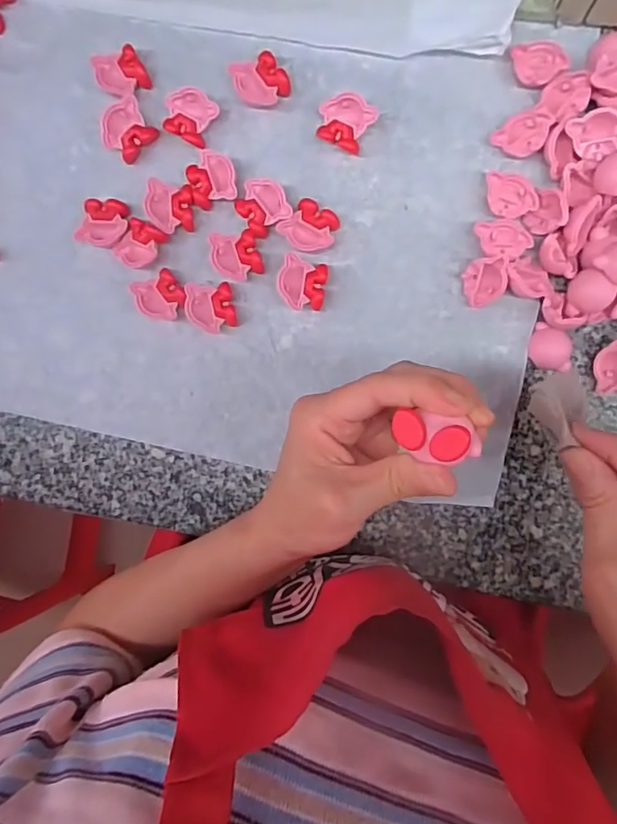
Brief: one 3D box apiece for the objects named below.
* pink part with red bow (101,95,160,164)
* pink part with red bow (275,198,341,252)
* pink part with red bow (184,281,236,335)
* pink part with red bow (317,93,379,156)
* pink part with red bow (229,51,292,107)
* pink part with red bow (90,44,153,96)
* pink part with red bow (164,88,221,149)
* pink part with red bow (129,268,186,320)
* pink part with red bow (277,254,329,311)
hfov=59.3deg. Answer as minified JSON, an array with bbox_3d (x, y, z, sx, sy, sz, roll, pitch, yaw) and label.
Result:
[{"bbox_3d":[-0.128,-0.198,0.385,0.035,0.017,0.031,-38,90,7],"label":"pink part with red bow"},{"bbox_3d":[0.002,-0.127,0.377,0.035,0.015,0.034,39,97,2],"label":"pink part with red bow"},{"bbox_3d":[-0.069,-0.073,0.385,0.033,0.015,0.034,-3,94,6],"label":"pink part with red bow"},{"bbox_3d":[0.024,-0.197,0.370,0.035,0.017,0.033,34,97,3],"label":"pink part with red bow"},{"bbox_3d":[-0.033,-0.228,0.374,0.033,0.015,0.035,-31,91,7],"label":"pink part with red bow"},{"bbox_3d":[-0.133,-0.239,0.382,0.033,0.016,0.037,-34,90,7],"label":"pink part with red bow"},{"bbox_3d":[-0.083,-0.206,0.380,0.033,0.015,0.033,33,97,3],"label":"pink part with red bow"},{"bbox_3d":[-0.105,-0.083,0.387,0.032,0.012,0.034,0,94,6],"label":"pink part with red bow"},{"bbox_3d":[-0.003,-0.089,0.379,0.033,0.017,0.033,17,96,4],"label":"pink part with red bow"}]

